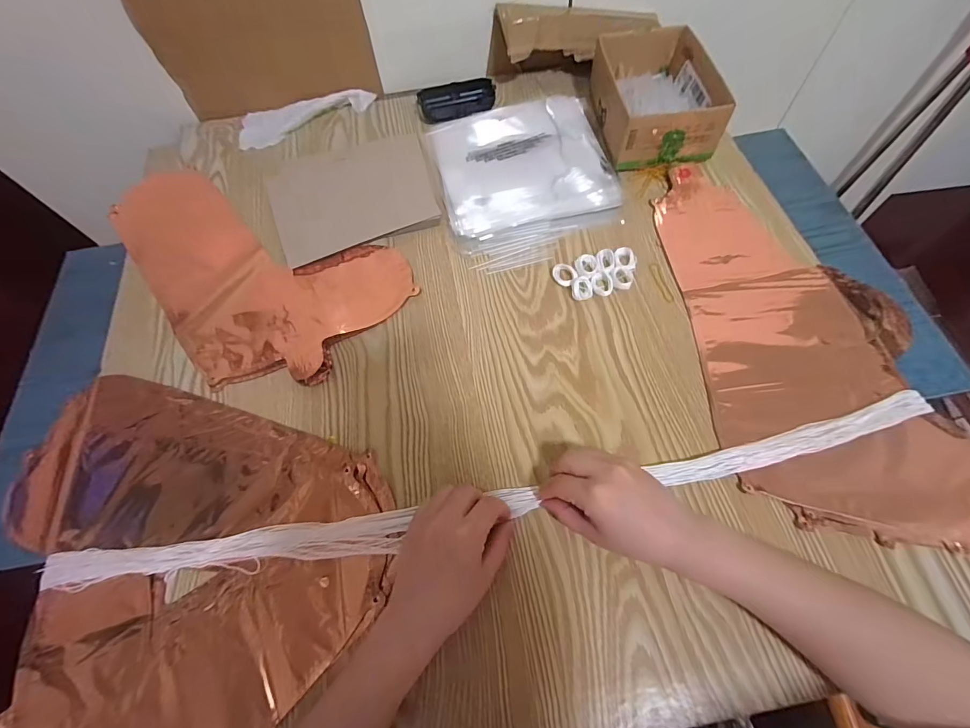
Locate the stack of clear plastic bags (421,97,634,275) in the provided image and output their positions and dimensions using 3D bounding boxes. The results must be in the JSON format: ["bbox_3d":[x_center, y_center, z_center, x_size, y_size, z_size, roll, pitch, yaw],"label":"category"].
[{"bbox_3d":[0.053,-0.244,0.534,0.217,0.016,0.261,-13,65,-3],"label":"stack of clear plastic bags"}]

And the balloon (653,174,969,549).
[{"bbox_3d":[0.318,-0.039,0.413,0.215,0.017,0.400,-3,65,2],"label":"balloon"}]

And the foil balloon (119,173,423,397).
[{"bbox_3d":[-0.299,-0.137,0.499,0.415,0.015,0.228,37,72,18],"label":"foil balloon"}]

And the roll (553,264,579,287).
[{"bbox_3d":[0.089,-0.100,0.461,0.028,0.010,0.024,39,73,19],"label":"roll"}]

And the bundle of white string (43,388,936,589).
[{"bbox_3d":[0.014,0.120,0.364,0.788,0.011,0.042,-10,65,-1],"label":"bundle of white string"}]

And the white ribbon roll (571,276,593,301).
[{"bbox_3d":[0.105,-0.083,0.449,0.023,0.010,0.027,-5,65,1],"label":"white ribbon roll"}]

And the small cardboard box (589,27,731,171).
[{"bbox_3d":[0.220,-0.353,0.543,0.131,0.067,0.196,-5,65,1],"label":"small cardboard box"}]

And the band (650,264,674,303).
[{"bbox_3d":[0.194,-0.090,0.453,0.010,0.004,0.052,-11,65,-2],"label":"band"}]

